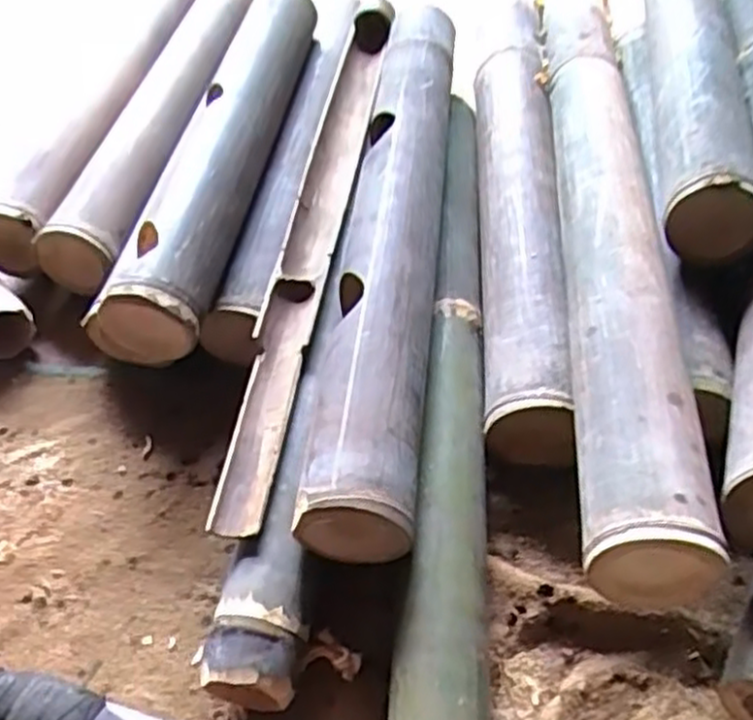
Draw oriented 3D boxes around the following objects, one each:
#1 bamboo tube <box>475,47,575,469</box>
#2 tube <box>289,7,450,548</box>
[{"bbox_3d":[0.127,-0.131,0.712,0.069,0.075,0.495,0,50,5],"label":"bamboo tube"},{"bbox_3d":[0.017,-0.125,0.659,0.083,0.086,0.593,3,50,8],"label":"tube"}]

